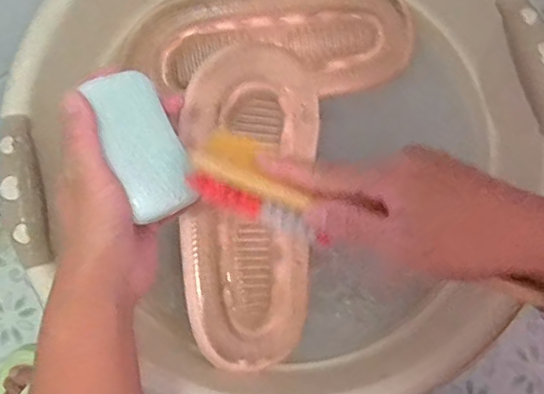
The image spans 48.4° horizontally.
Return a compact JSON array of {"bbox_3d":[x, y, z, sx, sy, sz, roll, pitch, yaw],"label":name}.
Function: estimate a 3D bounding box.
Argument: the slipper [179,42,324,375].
[{"bbox_3d":[-0.027,0.006,0.501,0.114,0.055,0.253,10,78,-25],"label":"slipper"}]

